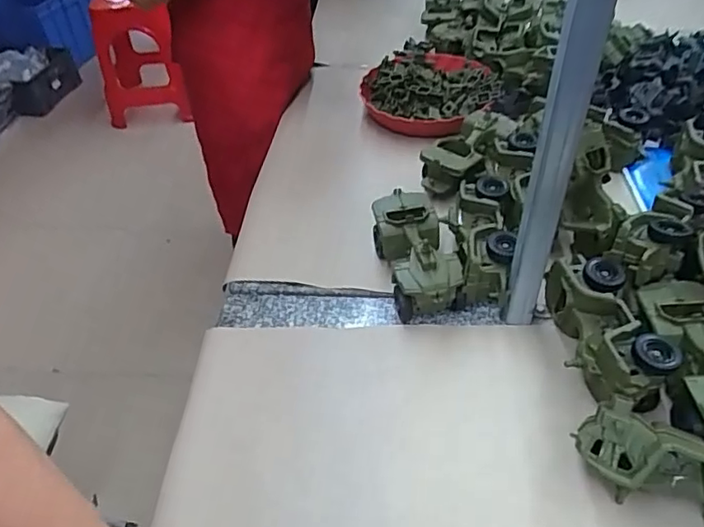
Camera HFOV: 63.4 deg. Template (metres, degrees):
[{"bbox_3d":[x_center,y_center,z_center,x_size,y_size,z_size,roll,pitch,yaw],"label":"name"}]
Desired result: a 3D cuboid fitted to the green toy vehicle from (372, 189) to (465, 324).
[{"bbox_3d":[0.079,-0.011,0.722,0.083,0.079,0.186,-9,45,-4],"label":"green toy vehicle"}]

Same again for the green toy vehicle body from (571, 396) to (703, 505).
[{"bbox_3d":[0.295,0.185,0.501,0.188,0.073,0.077,17,49,21],"label":"green toy vehicle body"}]

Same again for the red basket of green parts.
[{"bbox_3d":[0.145,-0.318,1.017,0.225,0.073,0.240,-3,45,3],"label":"red basket of green parts"}]

